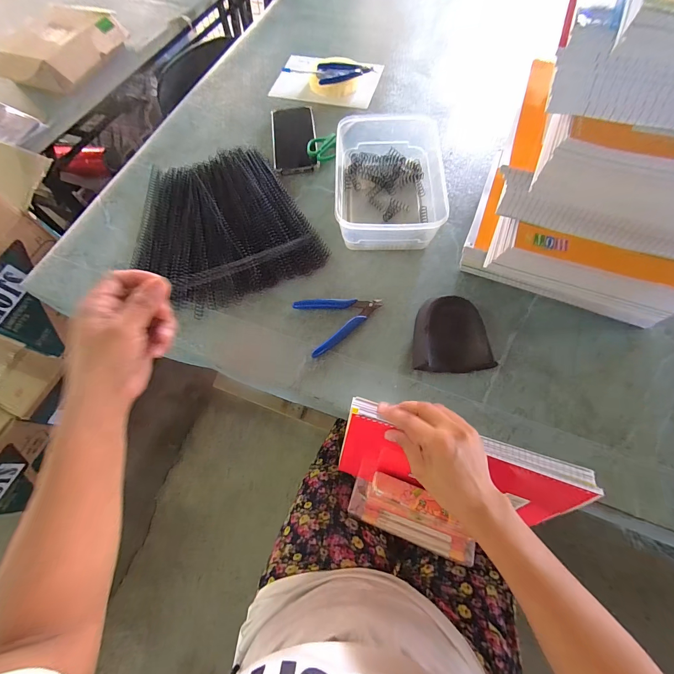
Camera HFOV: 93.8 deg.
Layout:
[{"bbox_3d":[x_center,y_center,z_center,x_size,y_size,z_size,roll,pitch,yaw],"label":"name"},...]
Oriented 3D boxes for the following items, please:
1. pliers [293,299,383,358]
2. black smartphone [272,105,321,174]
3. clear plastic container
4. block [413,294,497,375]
[{"bbox_3d":[0.007,-0.030,0.438,0.113,0.008,0.085,-22,66,-7],"label":"pliers"},{"bbox_3d":[-0.079,-0.365,0.585,0.079,0.016,0.166,-7,65,-1],"label":"black smartphone"},{"bbox_3d":[0.077,-0.245,0.495,0.151,0.068,0.247,0,65,3],"label":"clear plastic container"},{"bbox_3d":[0.142,-0.002,0.404,0.088,0.031,0.096,1,65,3],"label":"block"}]

